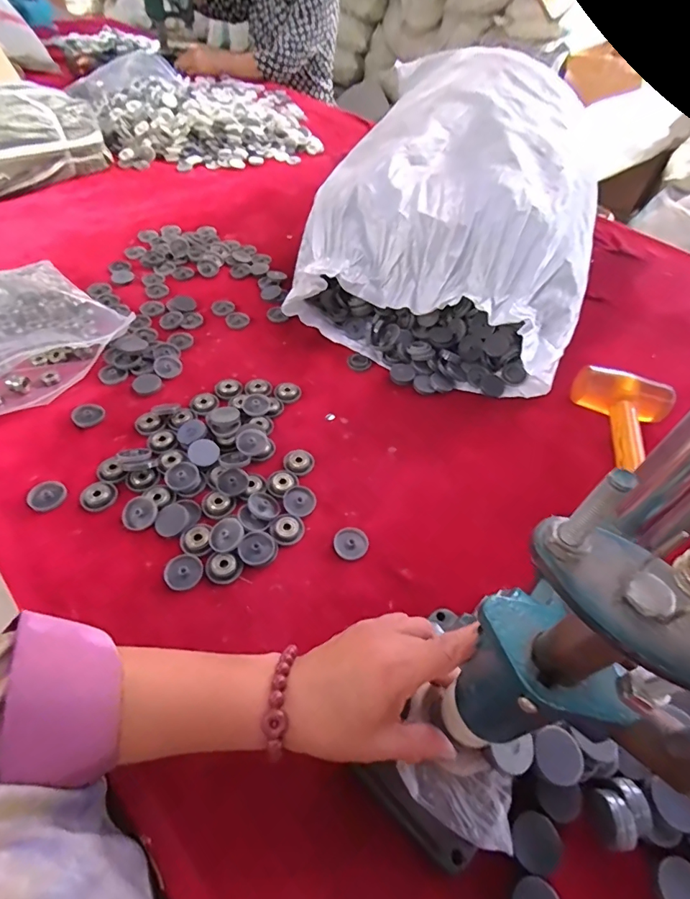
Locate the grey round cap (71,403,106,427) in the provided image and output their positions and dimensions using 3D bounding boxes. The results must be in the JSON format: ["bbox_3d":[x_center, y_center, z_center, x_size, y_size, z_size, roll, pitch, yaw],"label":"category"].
[{"bbox_3d":[-0.302,-0.041,0.527,0.032,0.008,0.034,2,50,-2],"label":"grey round cap"}]

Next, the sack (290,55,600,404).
[{"bbox_3d":[0.191,-0.390,0.725,0.410,0.202,0.648,20,52,13],"label":"sack"}]

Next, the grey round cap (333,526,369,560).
[{"bbox_3d":[0.006,0.092,0.446,0.034,0.006,0.033,2,50,-2],"label":"grey round cap"}]

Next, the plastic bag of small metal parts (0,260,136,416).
[{"bbox_3d":[-0.441,-0.155,0.572,0.253,0.055,0.231,35,56,23],"label":"plastic bag of small metal parts"}]

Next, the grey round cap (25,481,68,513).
[{"bbox_3d":[-0.301,0.047,0.456,0.037,0.005,0.034,2,50,-2],"label":"grey round cap"}]

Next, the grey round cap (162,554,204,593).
[{"bbox_3d":[-0.150,0.112,0.415,0.034,0.004,0.033,2,50,-2],"label":"grey round cap"}]

